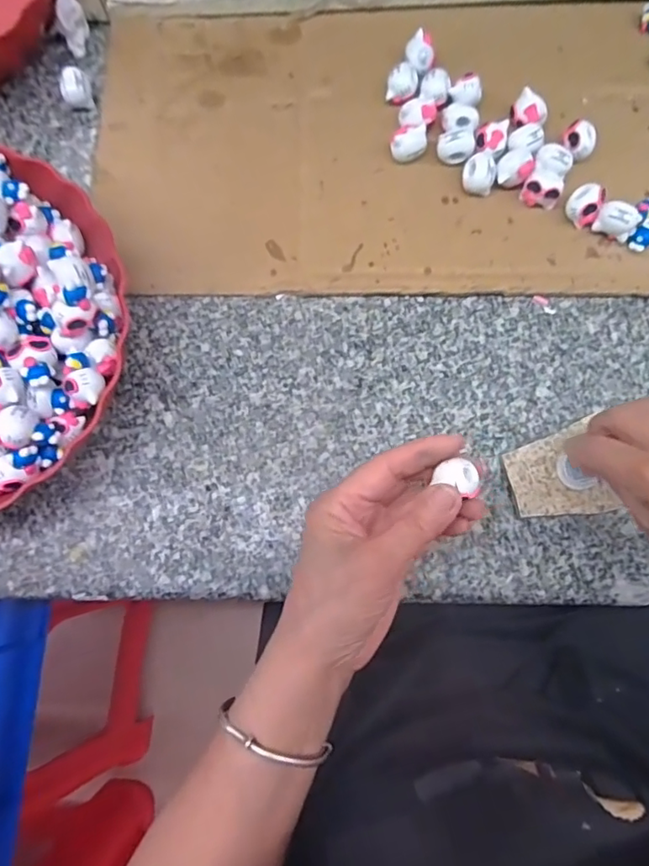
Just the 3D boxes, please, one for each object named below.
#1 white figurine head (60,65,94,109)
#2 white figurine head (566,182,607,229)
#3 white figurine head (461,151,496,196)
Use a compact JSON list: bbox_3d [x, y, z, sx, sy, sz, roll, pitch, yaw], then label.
[{"bbox_3d":[-0.185,-0.257,0.394,0.022,0.021,0.019,-31,81,-6],"label":"white figurine head"},{"bbox_3d":[0.181,-0.159,0.369,0.022,0.020,0.022,0,79,0],"label":"white figurine head"},{"bbox_3d":[0.110,-0.185,0.375,0.022,0.020,0.025,17,80,3],"label":"white figurine head"}]

